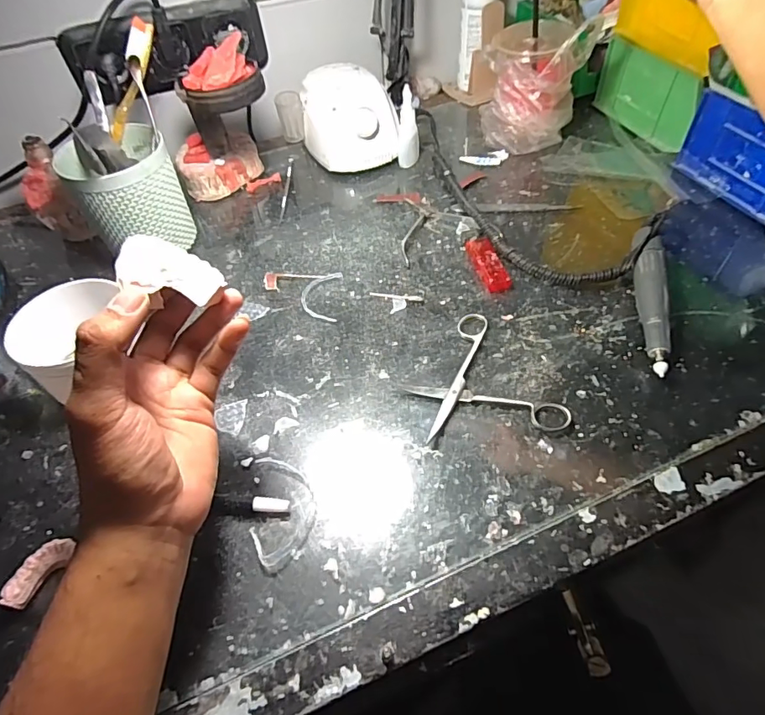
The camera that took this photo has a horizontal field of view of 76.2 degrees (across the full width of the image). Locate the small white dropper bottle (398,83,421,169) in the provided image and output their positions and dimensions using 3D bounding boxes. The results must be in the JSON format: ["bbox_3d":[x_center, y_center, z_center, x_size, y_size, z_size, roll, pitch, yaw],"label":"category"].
[{"bbox_3d":[0.031,-0.270,0.577,0.025,0.087,0.020,-4,51,0],"label":"small white dropper bottle"}]

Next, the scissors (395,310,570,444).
[{"bbox_3d":[0.071,0.023,0.391,0.100,0.006,0.128,-23,54,-15],"label":"scissors"}]

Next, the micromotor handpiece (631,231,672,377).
[{"bbox_3d":[0.233,-0.052,0.424,0.021,0.032,0.162,9,52,10],"label":"micromotor handpiece"}]

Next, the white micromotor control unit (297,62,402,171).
[{"bbox_3d":[-0.043,-0.295,0.607,0.108,0.081,0.123,-12,52,-6],"label":"white micromotor control unit"}]

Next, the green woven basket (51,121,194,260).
[{"bbox_3d":[-0.247,-0.156,0.490,0.091,0.110,0.091,-29,56,-19],"label":"green woven basket"}]

